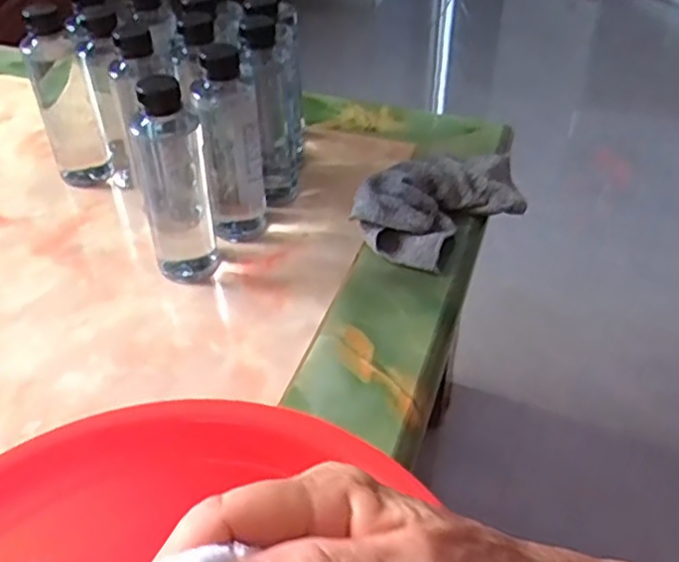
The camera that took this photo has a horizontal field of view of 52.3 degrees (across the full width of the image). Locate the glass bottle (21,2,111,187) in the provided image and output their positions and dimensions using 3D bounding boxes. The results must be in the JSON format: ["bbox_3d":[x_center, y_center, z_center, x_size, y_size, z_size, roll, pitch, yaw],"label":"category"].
[{"bbox_3d":[-0.264,-0.170,0.676,0.057,0.174,0.046,-15,43,-15],"label":"glass bottle"}]

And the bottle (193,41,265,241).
[{"bbox_3d":[-0.096,-0.120,0.614,0.050,0.174,0.048,-7,41,-6],"label":"bottle"}]

